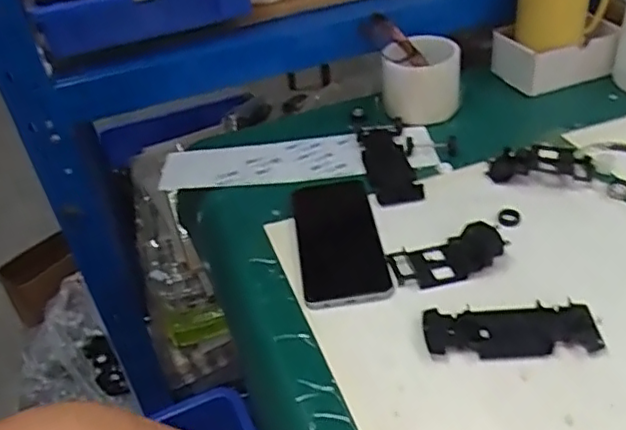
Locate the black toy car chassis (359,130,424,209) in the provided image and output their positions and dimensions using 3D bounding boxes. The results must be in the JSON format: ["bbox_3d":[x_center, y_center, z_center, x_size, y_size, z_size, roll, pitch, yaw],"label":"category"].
[{"bbox_3d":[0.078,-0.056,0.651,0.045,0.010,0.134,-8,38,-2],"label":"black toy car chassis"}]

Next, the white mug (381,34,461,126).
[{"bbox_3d":[0.124,-0.152,0.720,0.089,0.080,0.079,3,39,12],"label":"white mug"}]

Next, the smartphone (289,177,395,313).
[{"bbox_3d":[0.023,0.020,0.573,0.075,0.006,0.168,-8,38,-2],"label":"smartphone"}]

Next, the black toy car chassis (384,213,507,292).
[{"bbox_3d":[0.114,0.035,0.530,0.094,0.020,0.048,-13,38,-8],"label":"black toy car chassis"}]

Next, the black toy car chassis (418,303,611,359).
[{"bbox_3d":[0.148,0.086,0.467,0.125,0.006,0.042,-3,38,6],"label":"black toy car chassis"}]

